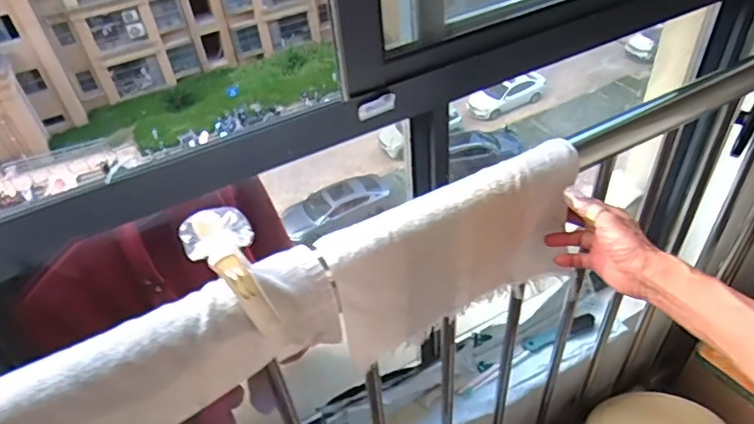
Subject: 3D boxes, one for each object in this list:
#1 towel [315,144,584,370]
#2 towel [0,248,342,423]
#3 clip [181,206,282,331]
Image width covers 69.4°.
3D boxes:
[{"bbox_3d":[0.101,0.055,0.672,0.329,0.199,0.043,-22,45,-17],"label":"towel"},{"bbox_3d":[-0.196,0.160,0.564,0.329,0.145,0.057,-24,46,-19],"label":"towel"},{"bbox_3d":[-0.132,0.062,0.539,0.061,0.148,0.063,-37,14,-29],"label":"clip"}]

